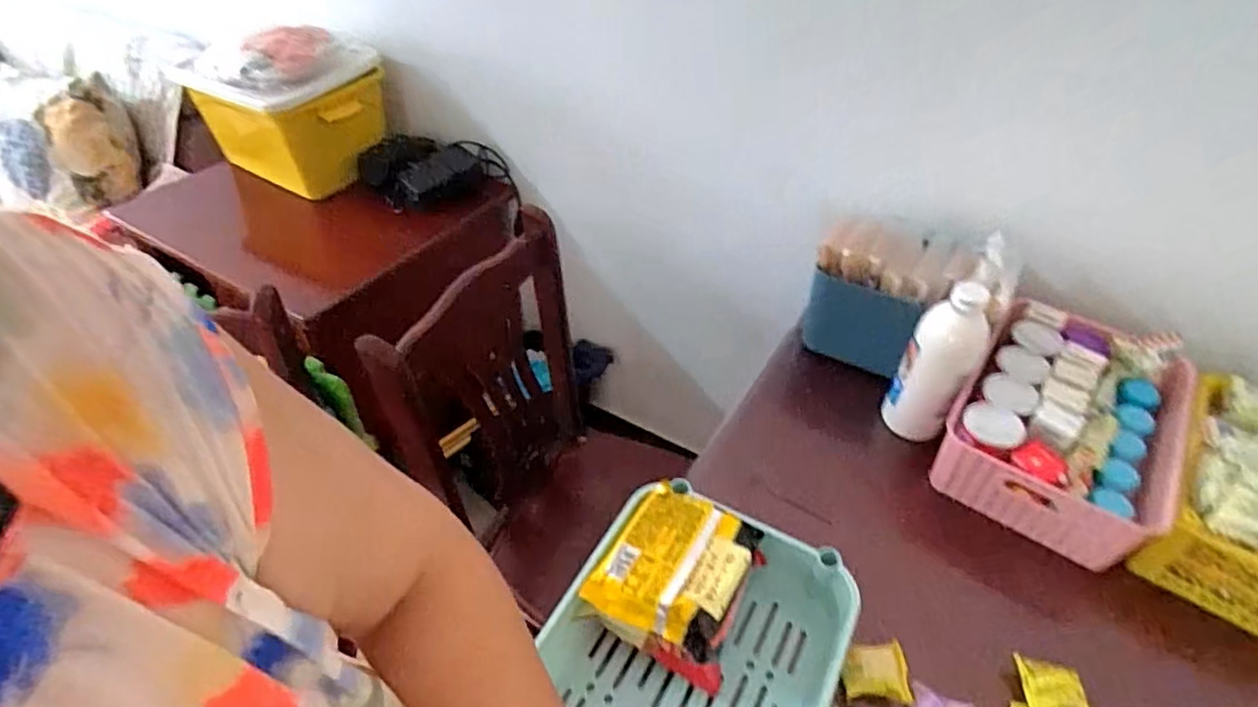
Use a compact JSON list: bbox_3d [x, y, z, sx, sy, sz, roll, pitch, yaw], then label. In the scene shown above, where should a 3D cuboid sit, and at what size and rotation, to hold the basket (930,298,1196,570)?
[{"bbox_3d":[0.565,0.083,0.842,0.237,0.111,0.323,28,52,24],"label":"basket"}]

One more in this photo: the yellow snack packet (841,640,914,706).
[{"bbox_3d":[0.251,0.323,0.658,0.067,0.018,0.055,3,46,2],"label":"yellow snack packet"}]

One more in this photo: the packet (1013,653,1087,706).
[{"bbox_3d":[0.430,0.337,0.644,0.067,0.024,0.059,6,46,5],"label":"packet"}]

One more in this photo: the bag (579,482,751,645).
[{"bbox_3d":[0.050,0.219,0.685,0.135,0.032,0.157,24,50,21],"label":"bag"}]

